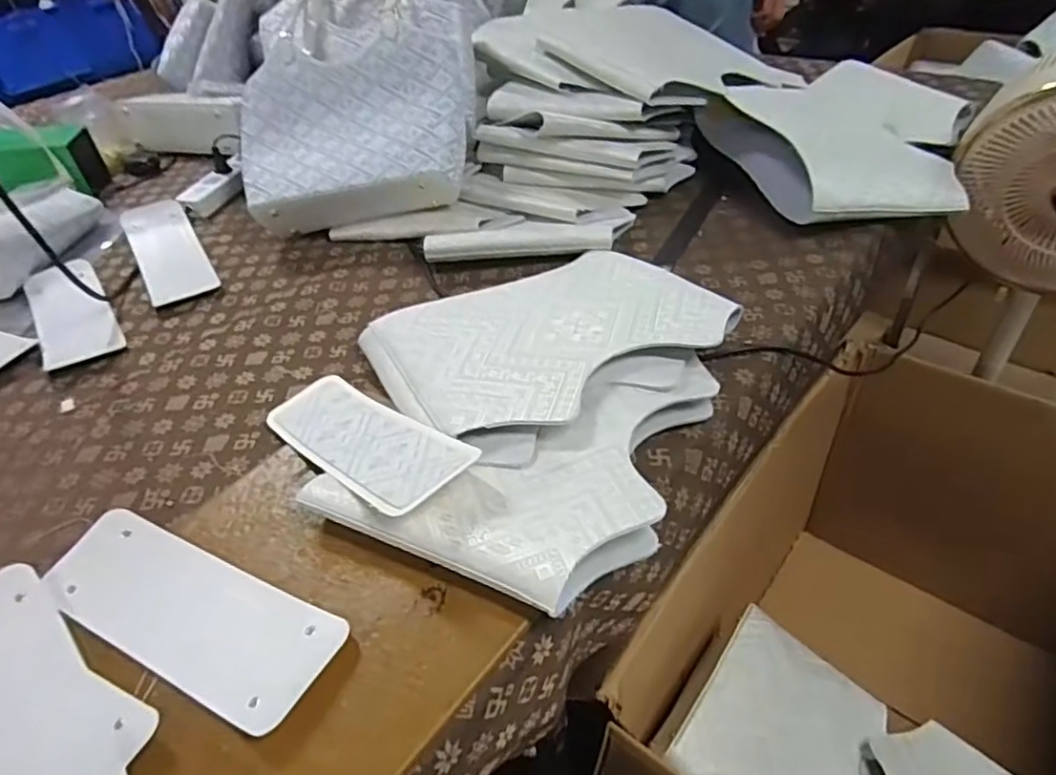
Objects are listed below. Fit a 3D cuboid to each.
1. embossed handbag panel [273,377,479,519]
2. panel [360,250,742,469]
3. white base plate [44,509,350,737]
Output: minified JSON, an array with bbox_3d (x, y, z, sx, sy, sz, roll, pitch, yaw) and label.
[{"bbox_3d":[-0.149,0.042,0.570,0.084,0.013,0.267,-33,33,-29],"label":"embossed handbag panel"},{"bbox_3d":[0.012,-0.060,0.653,0.317,0.042,0.275,-25,45,-19],"label":"panel"},{"bbox_3d":[-0.257,0.165,0.482,0.265,0.012,0.088,14,47,25],"label":"white base plate"}]

